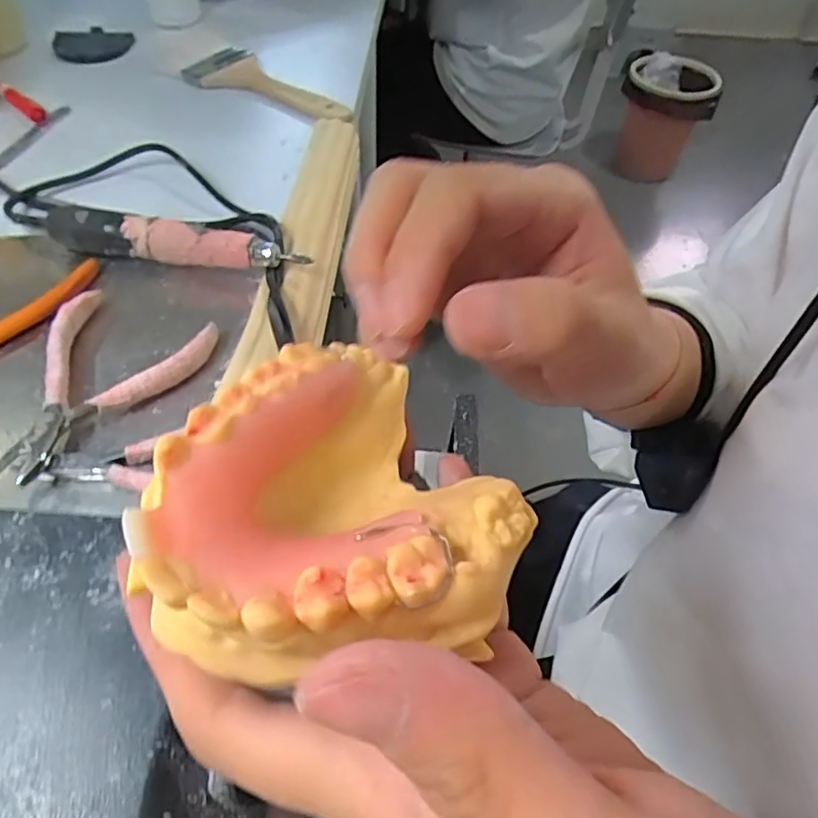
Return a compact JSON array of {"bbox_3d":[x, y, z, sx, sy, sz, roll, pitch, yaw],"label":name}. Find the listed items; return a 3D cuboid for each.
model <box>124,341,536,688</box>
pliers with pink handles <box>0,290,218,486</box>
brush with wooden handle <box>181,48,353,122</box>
[{"bbox_3d":[-0.016,0.022,0.116,0.064,0.025,0.068,-31,61,-24],"label":"model"},{"bbox_3d":[-0.173,-0.020,0.311,0.081,0.017,0.121,31,57,18],"label":"pliers with pink handles"},{"bbox_3d":[-0.127,-0.281,0.518,0.161,0.012,0.070,38,60,22],"label":"brush with wooden handle"}]

